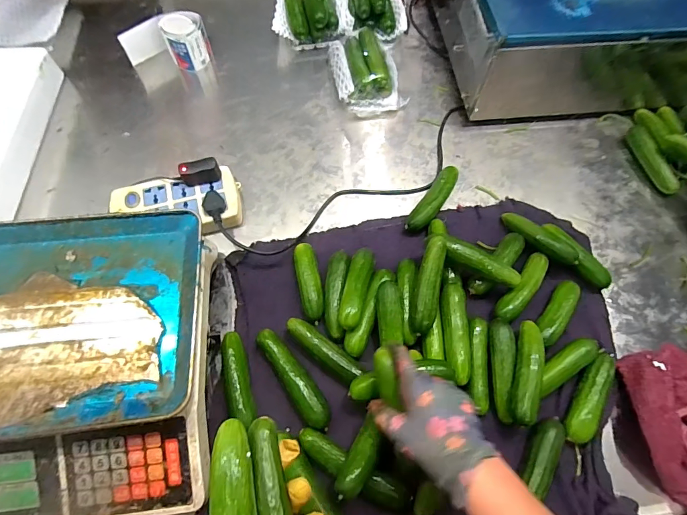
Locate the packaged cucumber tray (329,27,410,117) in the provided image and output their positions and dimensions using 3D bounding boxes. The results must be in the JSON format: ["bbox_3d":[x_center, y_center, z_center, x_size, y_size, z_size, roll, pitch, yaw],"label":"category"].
[{"bbox_3d":[0.040,-0.341,0.688,0.117,0.069,0.171,-14,66,-8],"label":"packaged cucumber tray"}]

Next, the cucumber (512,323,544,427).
[{"bbox_3d":[0.223,0.138,0.460,0.028,0.032,0.123,18,66,7],"label":"cucumber"}]

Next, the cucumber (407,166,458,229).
[{"bbox_3d":[0.144,-0.094,0.591,0.033,0.031,0.141,31,68,12],"label":"cucumber"}]

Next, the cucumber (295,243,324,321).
[{"bbox_3d":[-0.047,0.034,0.529,0.030,0.035,0.110,-10,66,-7],"label":"cucumber"}]

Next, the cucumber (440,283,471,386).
[{"bbox_3d":[0.143,0.094,0.480,0.029,0.023,0.123,0,65,-2],"label":"cucumber"}]

